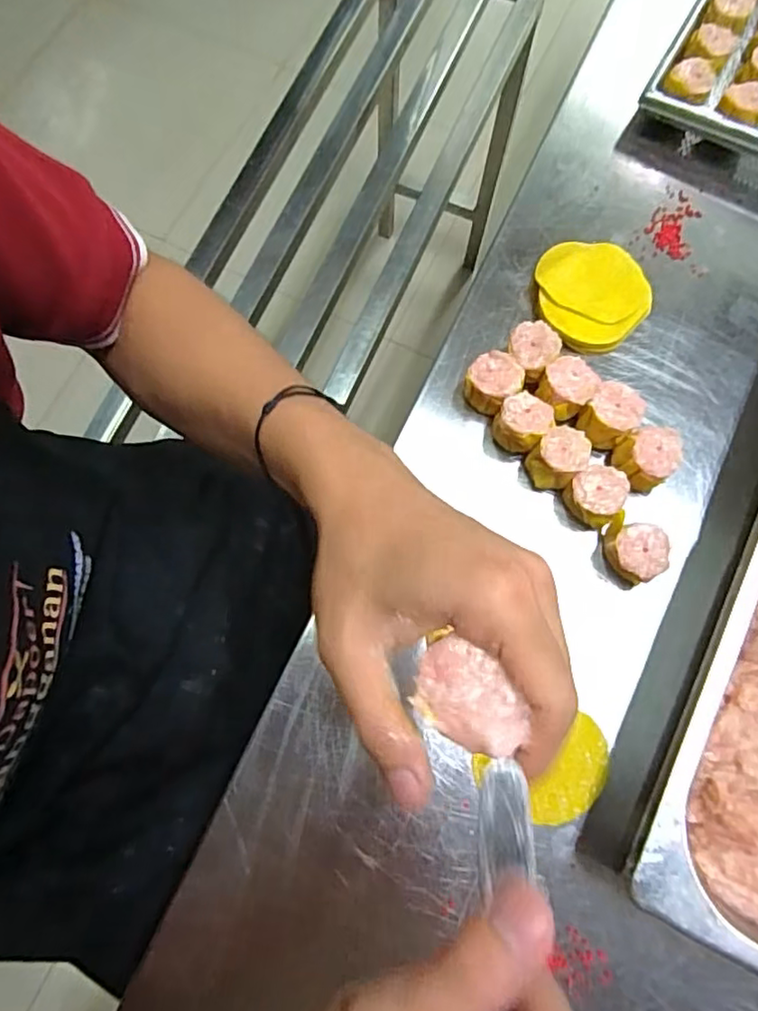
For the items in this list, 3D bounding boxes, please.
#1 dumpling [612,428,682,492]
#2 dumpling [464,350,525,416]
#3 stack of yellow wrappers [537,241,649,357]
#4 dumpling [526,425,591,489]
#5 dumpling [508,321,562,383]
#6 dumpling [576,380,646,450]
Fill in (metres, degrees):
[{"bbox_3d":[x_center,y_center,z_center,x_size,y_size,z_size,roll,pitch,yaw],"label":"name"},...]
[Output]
[{"bbox_3d":[0.185,-0.034,0.422,0.043,0.035,0.038,-40,79,-9],"label":"dumpling"},{"bbox_3d":[0.082,-0.087,0.438,0.037,0.031,0.036,0,76,0],"label":"dumpling"},{"bbox_3d":[0.162,-0.161,0.463,0.081,0.019,0.092,-10,76,-2],"label":"stack of yellow wrappers"},{"bbox_3d":[0.124,-0.033,0.418,0.033,0.025,0.040,40,80,9],"label":"dumpling"},{"bbox_3d":[0.110,-0.110,0.443,0.035,0.030,0.039,28,78,7],"label":"dumpling"},{"bbox_3d":[0.160,-0.061,0.427,0.033,0.034,0.040,38,79,9],"label":"dumpling"}]

